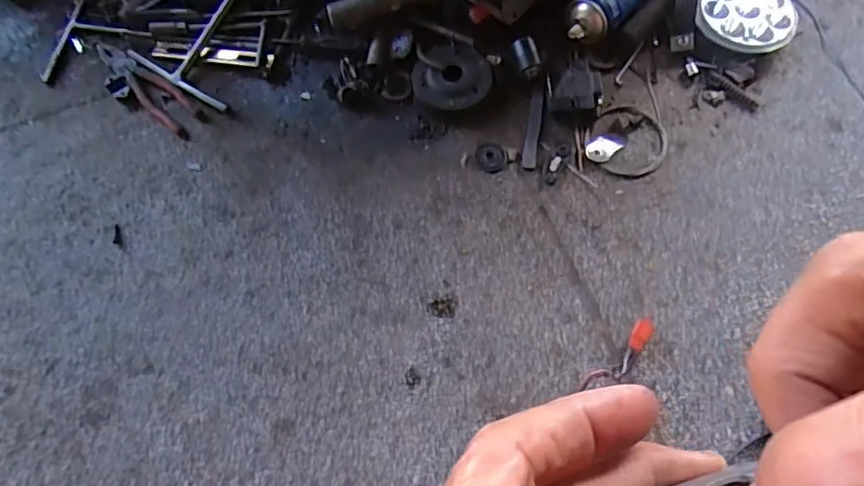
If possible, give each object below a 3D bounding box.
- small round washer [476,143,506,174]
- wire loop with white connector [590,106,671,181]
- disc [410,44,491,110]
[{"bbox_3d":[0.074,-0.108,0.723,0.035,0.004,0.043,-11,66,-3],"label":"small round washer"},{"bbox_3d":[0.251,-0.129,0.723,0.097,0.008,0.099,-19,66,-6],"label":"wire loop with white connector"},{"bbox_3d":[0.029,-0.216,0.753,0.095,0.035,0.094,-1,66,2],"label":"disc"}]

